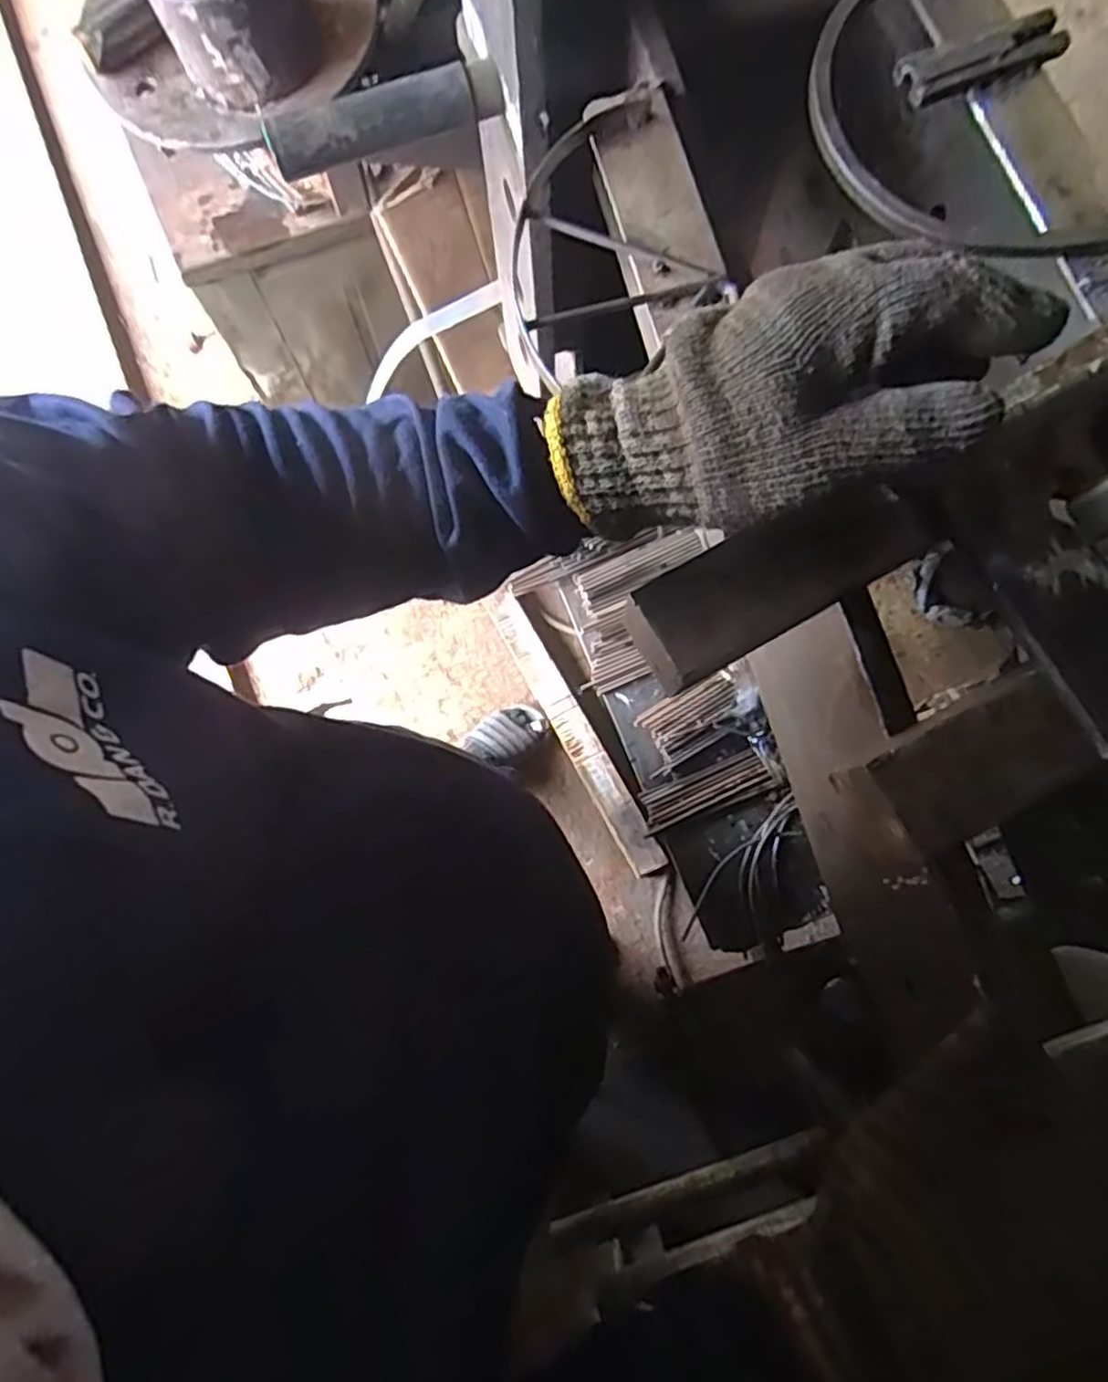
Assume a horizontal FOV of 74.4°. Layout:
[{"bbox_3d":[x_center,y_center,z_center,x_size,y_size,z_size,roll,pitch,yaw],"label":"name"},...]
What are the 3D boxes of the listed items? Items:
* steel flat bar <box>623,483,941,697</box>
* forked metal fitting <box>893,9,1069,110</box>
[{"bbox_3d":[0.100,-0.052,0.333,0.135,0.012,0.049,-29,92,5],"label":"steel flat bar"},{"bbox_3d":[0.252,-0.369,0.424,0.102,0.017,0.029,-23,79,-3],"label":"forked metal fitting"}]

